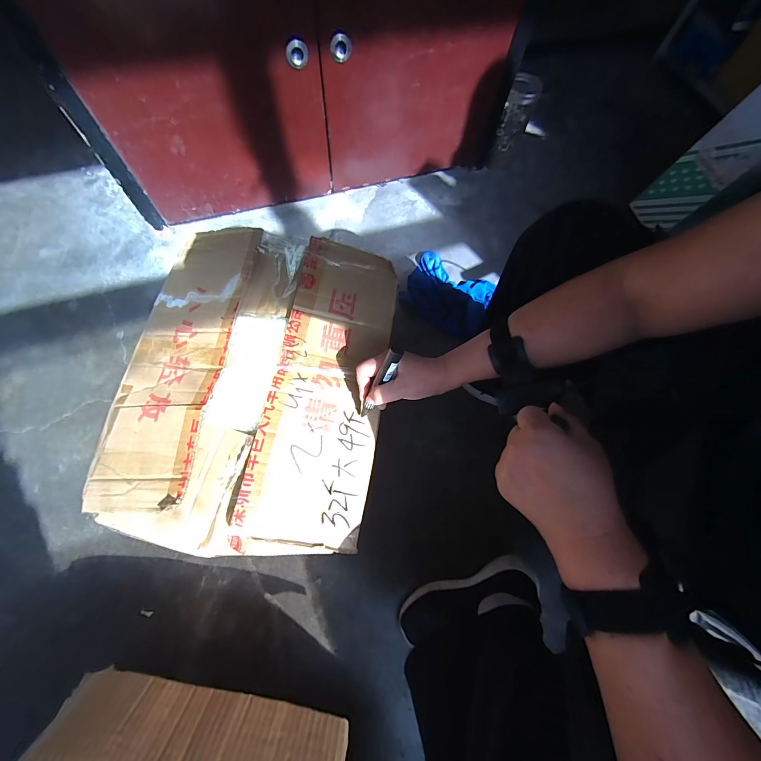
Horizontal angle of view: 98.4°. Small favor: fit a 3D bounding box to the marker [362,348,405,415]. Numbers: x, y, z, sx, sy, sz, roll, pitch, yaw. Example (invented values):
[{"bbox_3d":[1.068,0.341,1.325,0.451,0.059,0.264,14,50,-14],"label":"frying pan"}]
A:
[{"bbox_3d":[0.000,0.002,0.383,0.015,0.097,0.012,38,35,12],"label":"marker"}]

